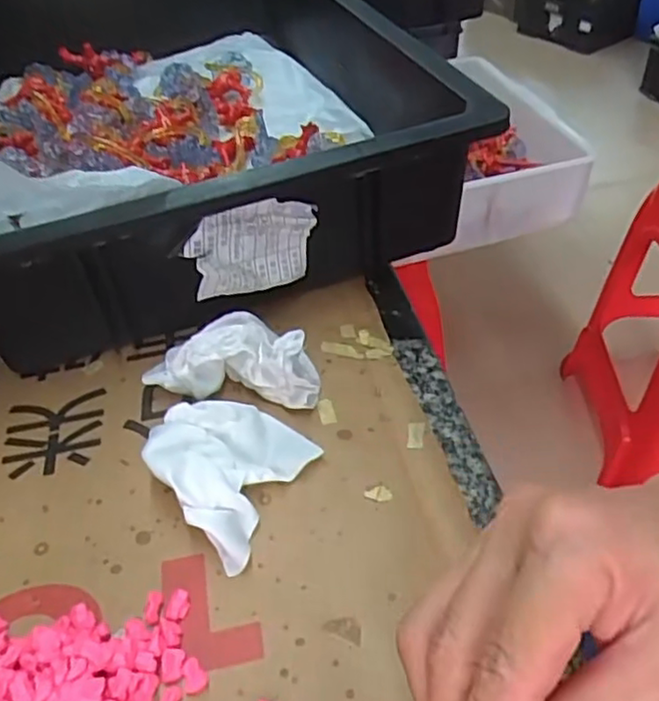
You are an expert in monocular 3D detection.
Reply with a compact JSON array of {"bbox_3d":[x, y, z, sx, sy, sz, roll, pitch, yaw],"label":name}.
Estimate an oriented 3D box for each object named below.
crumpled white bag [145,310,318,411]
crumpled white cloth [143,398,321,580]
[{"bbox_3d":[-0.049,0.004,0.344,0.086,0.034,0.030,3,45,9],"label":"crumpled white bag"},{"bbox_3d":[-0.046,0.051,0.308,0.068,0.026,0.067,27,52,29],"label":"crumpled white cloth"}]

